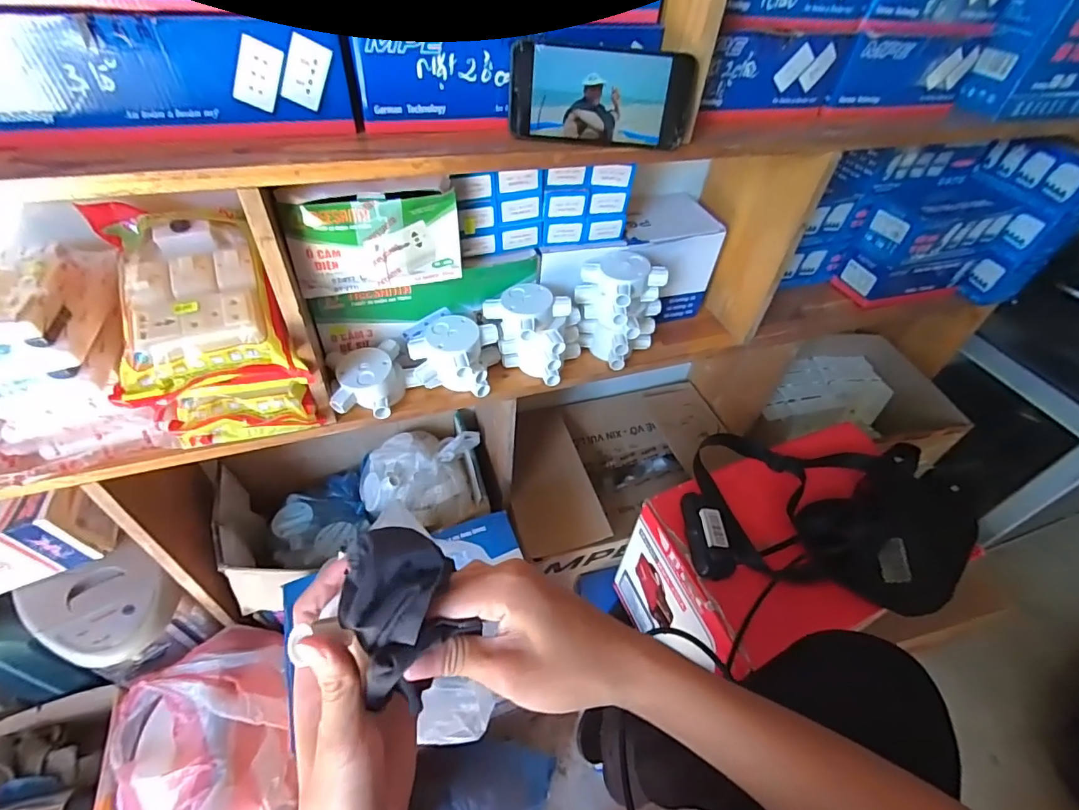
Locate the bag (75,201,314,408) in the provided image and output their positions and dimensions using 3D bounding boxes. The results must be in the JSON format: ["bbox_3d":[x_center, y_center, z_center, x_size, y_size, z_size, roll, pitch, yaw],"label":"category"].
[{"bbox_3d":[-0.353,-0.107,0.502,0.153,0.104,0.224,-23,53,-26],"label":"bag"}]

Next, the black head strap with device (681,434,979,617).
[{"bbox_3d":[0.357,0.132,0.628,0.331,0.076,0.243,11,46,4],"label":"black head strap with device"}]

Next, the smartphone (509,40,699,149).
[{"bbox_3d":[0.058,-0.283,0.455,0.167,0.076,0.008,2,30,-4],"label":"smartphone"}]

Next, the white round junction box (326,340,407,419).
[{"bbox_3d":[-0.209,-0.030,0.603,0.083,0.055,0.084,-9,48,-14],"label":"white round junction box"}]

